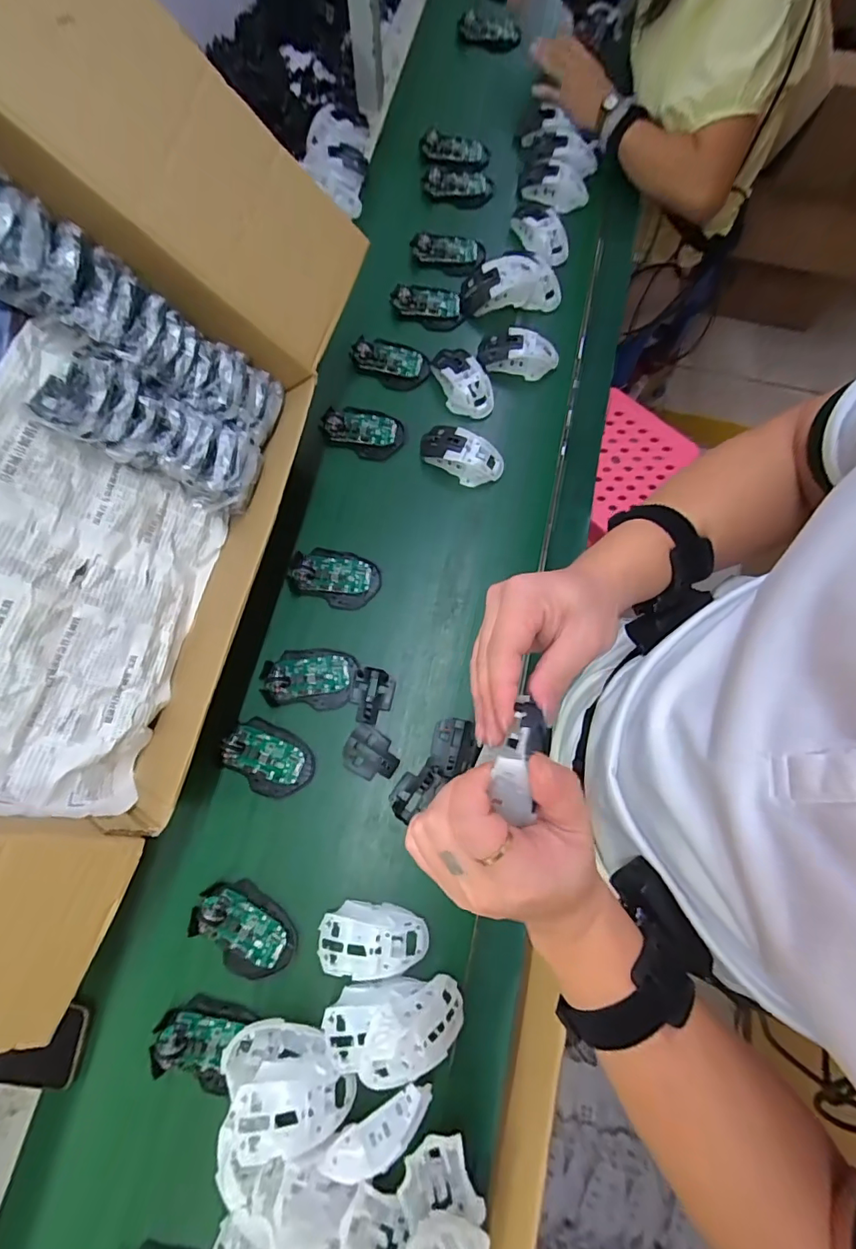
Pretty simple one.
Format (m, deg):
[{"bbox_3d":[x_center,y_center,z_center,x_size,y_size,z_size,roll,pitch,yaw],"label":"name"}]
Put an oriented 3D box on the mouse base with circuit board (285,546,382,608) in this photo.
[{"bbox_3d":[-0.119,-0.062,0.625,0.112,0.024,0.073,10,77,2],"label":"mouse base with circuit board"}]

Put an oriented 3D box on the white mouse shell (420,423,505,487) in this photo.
[{"bbox_3d":[0.046,-0.236,0.664,0.115,0.037,0.061,31,78,7],"label":"white mouse shell"}]

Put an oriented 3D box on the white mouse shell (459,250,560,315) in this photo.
[{"bbox_3d":[0.126,-0.516,0.722,0.152,0.057,0.071,-13,77,-3],"label":"white mouse shell"}]

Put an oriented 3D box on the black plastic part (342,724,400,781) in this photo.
[{"bbox_3d":[-0.066,0.153,0.571,0.065,0.017,0.053,29,78,7],"label":"black plastic part"}]

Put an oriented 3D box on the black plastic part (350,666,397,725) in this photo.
[{"bbox_3d":[-0.067,0.086,0.588,0.048,0.010,0.066,12,77,3],"label":"black plastic part"}]

